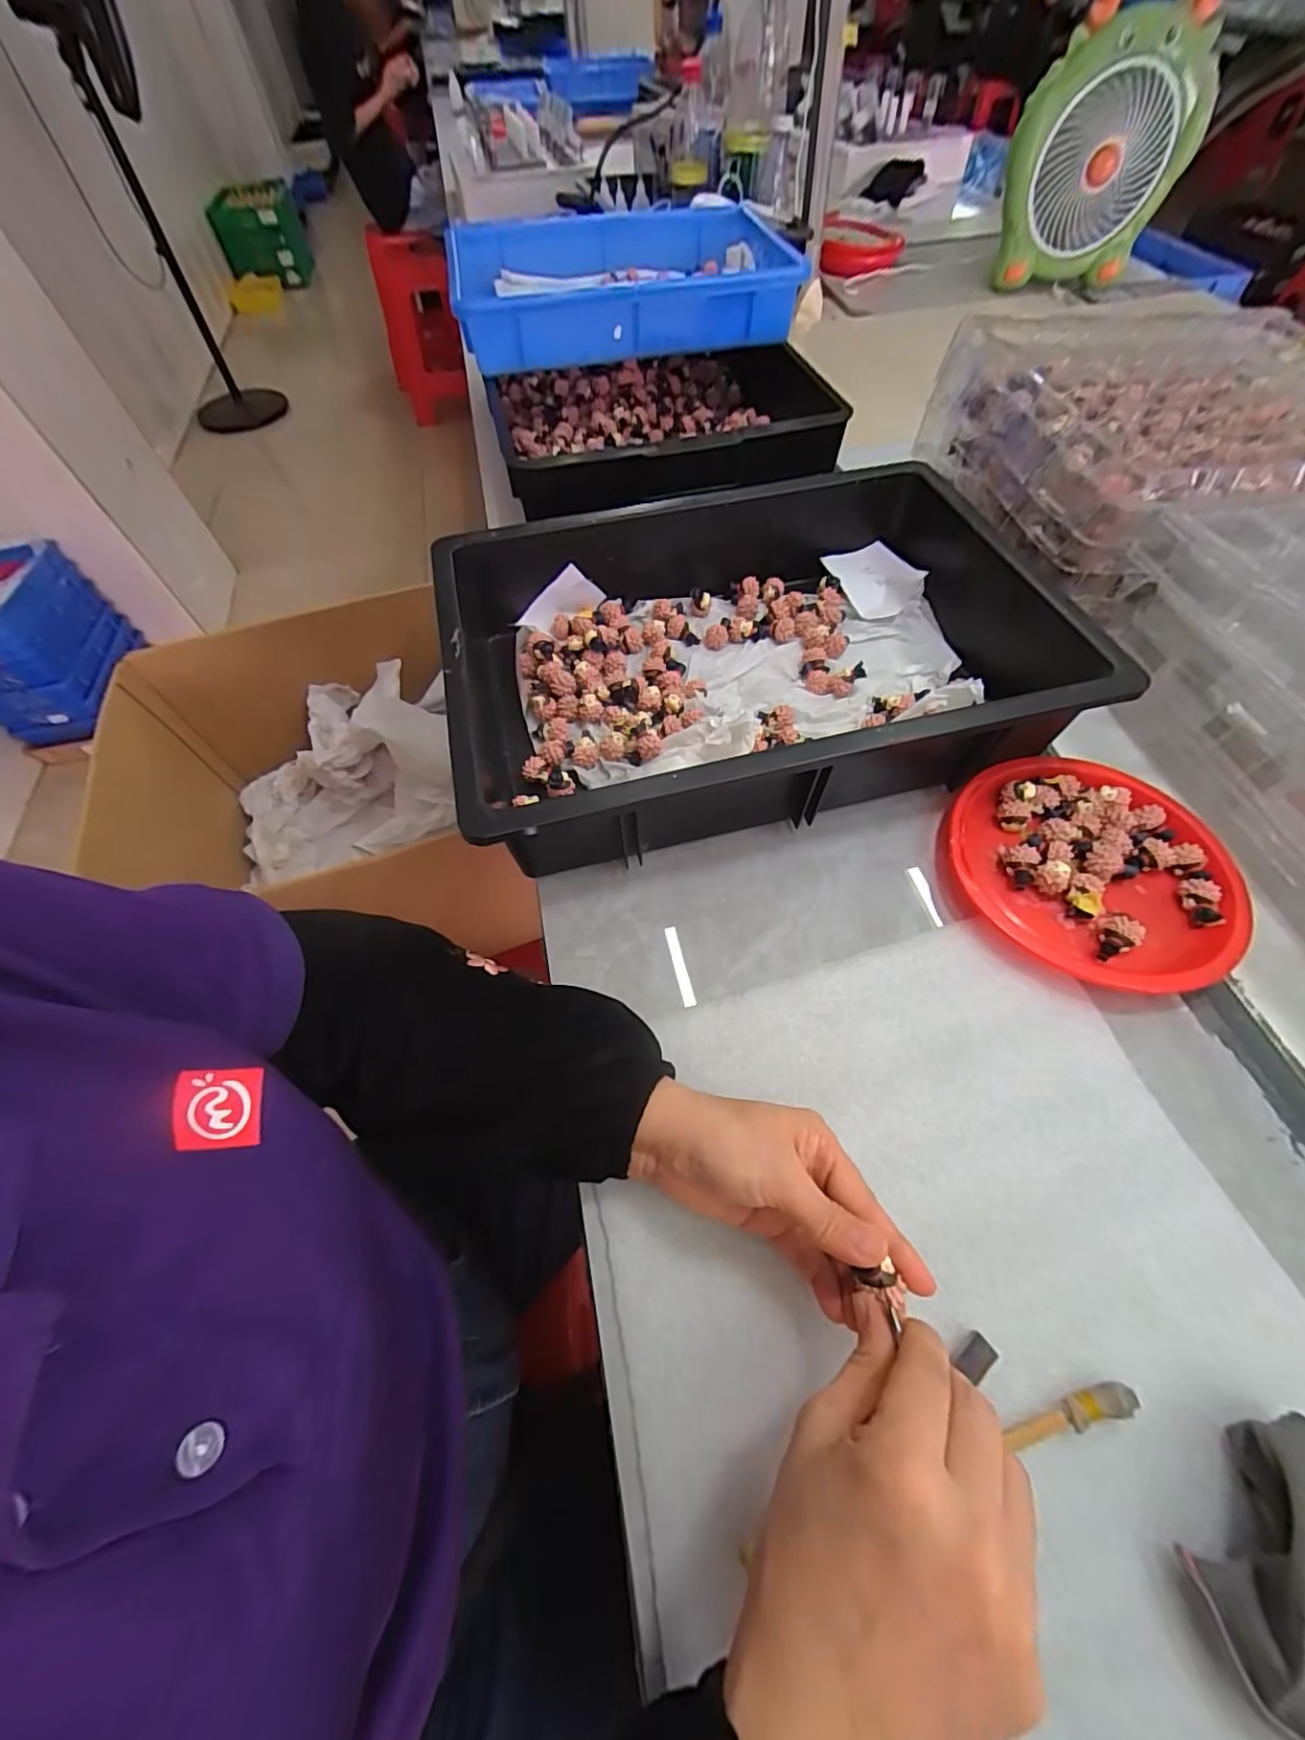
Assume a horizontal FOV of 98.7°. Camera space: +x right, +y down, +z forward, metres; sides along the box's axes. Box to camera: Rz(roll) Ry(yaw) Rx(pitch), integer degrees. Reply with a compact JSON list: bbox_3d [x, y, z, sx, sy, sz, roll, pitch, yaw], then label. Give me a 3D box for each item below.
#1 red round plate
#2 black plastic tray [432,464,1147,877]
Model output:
[{"bbox_3d":[0.303,-0.006,0.388,0.176,0.019,0.170,0,60,1],"label":"red round plate"},{"bbox_3d":[0.100,-0.182,0.451,0.499,0.089,0.312,-13,61,-7],"label":"black plastic tray"}]

